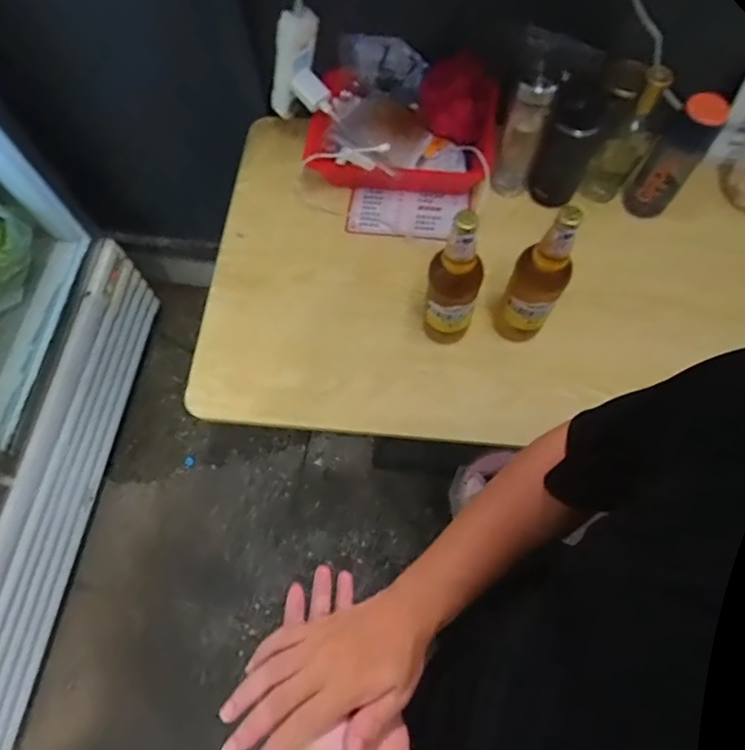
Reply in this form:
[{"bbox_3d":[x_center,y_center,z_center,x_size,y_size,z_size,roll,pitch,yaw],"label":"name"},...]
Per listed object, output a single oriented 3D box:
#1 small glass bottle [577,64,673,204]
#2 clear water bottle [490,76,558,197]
[{"bbox_3d":[0.374,-0.339,0.806,0.053,0.226,0.053,40,74,14],"label":"small glass bottle"},{"bbox_3d":[0.223,-0.358,0.812,0.053,0.202,0.055,16,70,6],"label":"clear water bottle"}]

